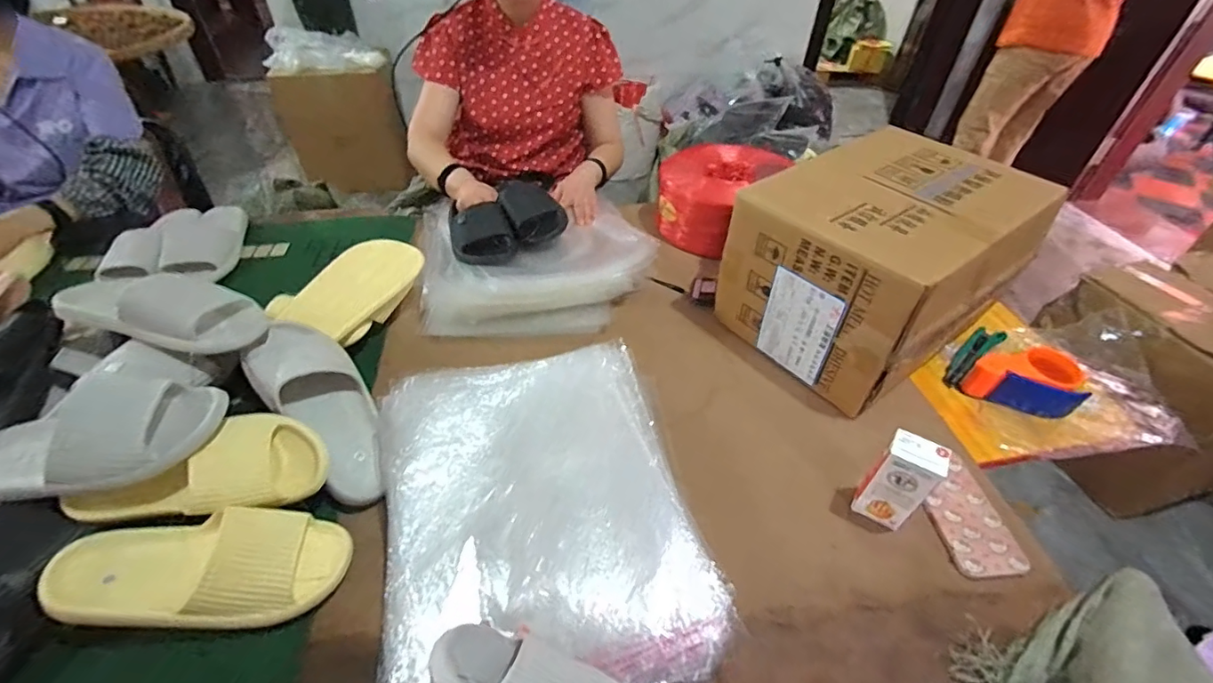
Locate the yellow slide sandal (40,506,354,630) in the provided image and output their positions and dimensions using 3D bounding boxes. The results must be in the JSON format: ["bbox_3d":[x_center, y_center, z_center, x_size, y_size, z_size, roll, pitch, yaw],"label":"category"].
[{"bbox_3d":[-0.397,0.222,0.517,0.245,0.062,0.103,6,42,-21],"label":"yellow slide sandal"}]

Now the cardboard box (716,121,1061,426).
[{"bbox_3d":[0.412,-0.121,0.800,0.369,0.237,0.278,-25,50,-26],"label":"cardboard box"}]

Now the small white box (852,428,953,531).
[{"bbox_3d":[0.335,0.164,0.606,0.058,0.133,0.042,34,52,28],"label":"small white box"}]

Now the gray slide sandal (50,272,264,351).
[{"bbox_3d":[-0.558,-0.051,0.663,0.227,0.073,0.101,12,45,10],"label":"gray slide sandal"}]

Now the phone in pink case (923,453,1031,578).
[{"bbox_3d":[0.443,0.213,0.645,0.092,0.017,0.147,-4,44,-6],"label":"phone in pink case"}]

